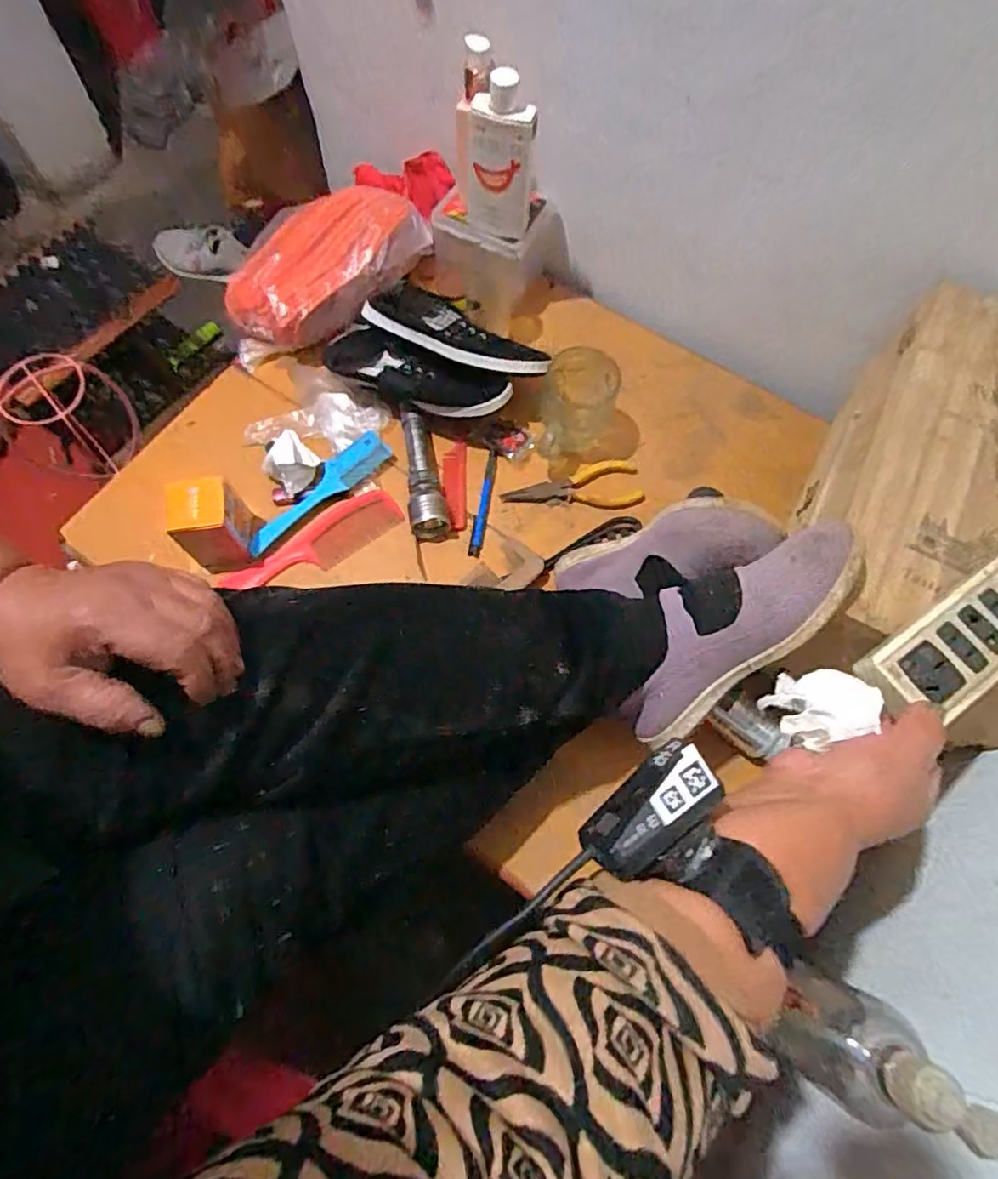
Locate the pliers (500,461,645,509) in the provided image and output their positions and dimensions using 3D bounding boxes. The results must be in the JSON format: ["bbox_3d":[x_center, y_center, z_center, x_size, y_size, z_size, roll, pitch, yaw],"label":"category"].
[{"bbox_3d":[0.081,-0.116,0.664,0.149,0.015,0.053,0,69,0],"label":"pliers"}]

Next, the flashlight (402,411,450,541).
[{"bbox_3d":[-0.087,-0.130,0.656,0.040,0.032,0.158,-12,70,-5],"label":"flashlight"}]

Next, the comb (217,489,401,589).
[{"bbox_3d":[-0.191,-0.044,0.627,0.189,0.011,0.049,-35,73,-13],"label":"comb"}]

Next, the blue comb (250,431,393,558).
[{"bbox_3d":[-0.194,-0.106,0.647,0.182,0.007,0.037,-41,91,-16],"label":"blue comb"}]

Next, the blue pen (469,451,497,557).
[{"bbox_3d":[-0.017,-0.095,0.659,0.013,0.010,0.120,10,69,3],"label":"blue pen"}]

